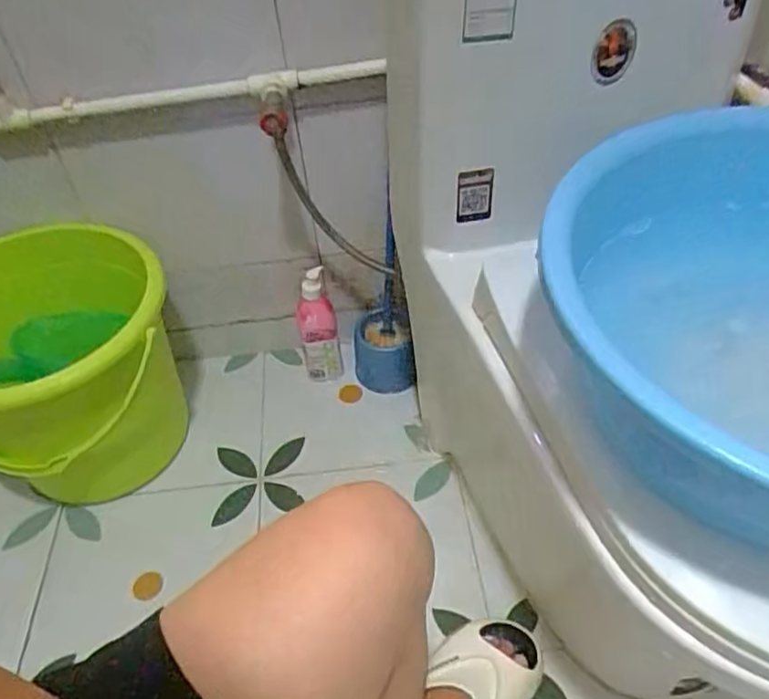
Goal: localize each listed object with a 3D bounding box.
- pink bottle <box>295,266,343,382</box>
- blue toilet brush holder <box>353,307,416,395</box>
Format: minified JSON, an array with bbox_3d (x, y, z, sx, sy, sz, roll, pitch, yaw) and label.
[{"bbox_3d":[-0.110,-0.028,1.060,0.060,0.212,0.067,-14,46,-8],"label":"pink bottle"},{"bbox_3d":[-0.003,0.003,1.074,0.097,0.129,0.091,-7,46,-1],"label":"blue toilet brush holder"}]

